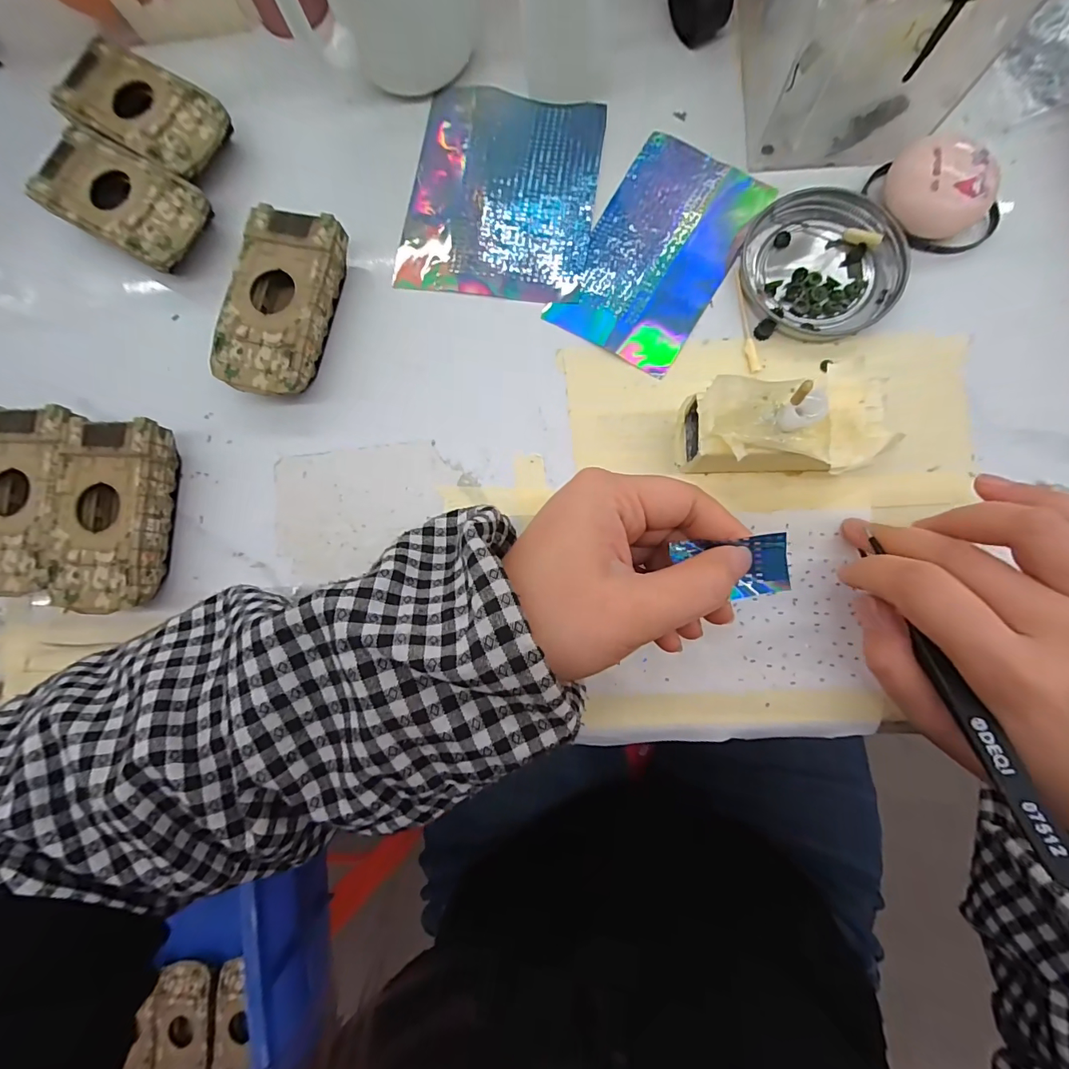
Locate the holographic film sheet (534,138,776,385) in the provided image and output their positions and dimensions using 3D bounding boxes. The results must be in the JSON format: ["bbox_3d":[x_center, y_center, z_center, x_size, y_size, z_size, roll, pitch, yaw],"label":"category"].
[{"bbox_3d":[0.067,-0.154,0.245,0.073,0.004,0.123,31,88,7],"label":"holographic film sheet"}]

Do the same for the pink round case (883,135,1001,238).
[{"bbox_3d":[0.198,-0.169,0.224,0.046,0.025,0.035,20,86,6],"label":"pink round case"}]

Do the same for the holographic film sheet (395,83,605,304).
[{"bbox_3d":[-0.018,-0.194,0.258,0.103,0.004,0.125,8,83,5],"label":"holographic film sheet"}]

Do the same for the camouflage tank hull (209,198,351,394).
[{"bbox_3d":[-0.135,-0.120,0.245,0.048,0.024,0.095,14,86,6],"label":"camouflage tank hull"}]

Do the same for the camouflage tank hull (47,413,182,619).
[{"bbox_3d":[-0.218,-0.009,0.239,0.050,0.026,0.094,0,85,5],"label":"camouflage tank hull"}]

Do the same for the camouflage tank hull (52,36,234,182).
[{"bbox_3d":[-0.222,-0.240,0.263,0.091,0.023,0.050,30,87,7],"label":"camouflage tank hull"}]

